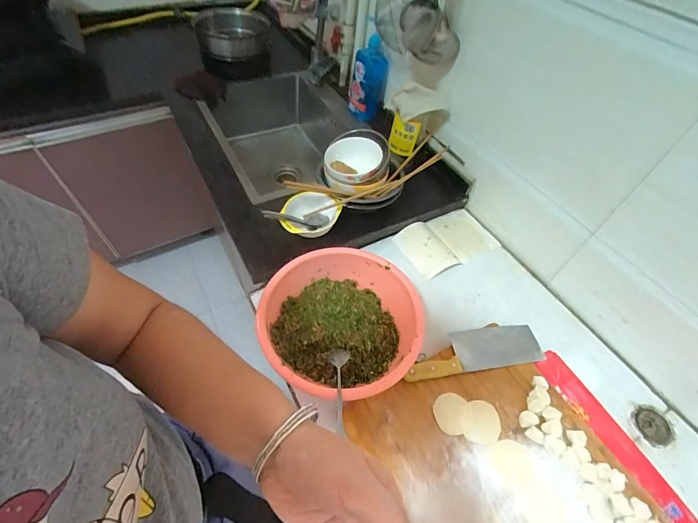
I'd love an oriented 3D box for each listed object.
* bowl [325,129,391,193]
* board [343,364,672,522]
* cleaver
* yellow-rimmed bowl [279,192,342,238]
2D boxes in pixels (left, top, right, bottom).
[{"bbox_3d":[0.018,-0.232,0.806,0.150,0.068,0.152,-1,52,-6],"label":"bowl"},{"bbox_3d":[0.275,0.389,0.501,0.356,0.027,0.530,-21,57,-20],"label":"board"},{"bbox_3d":[0.232,0.171,0.660,0.272,0.030,0.079,-5,53,-9],"label":"cleaver"},{"bbox_3d":[-0.086,-0.098,0.769,0.132,0.057,0.104,9,52,2],"label":"yellow-rimmed bowl"}]

